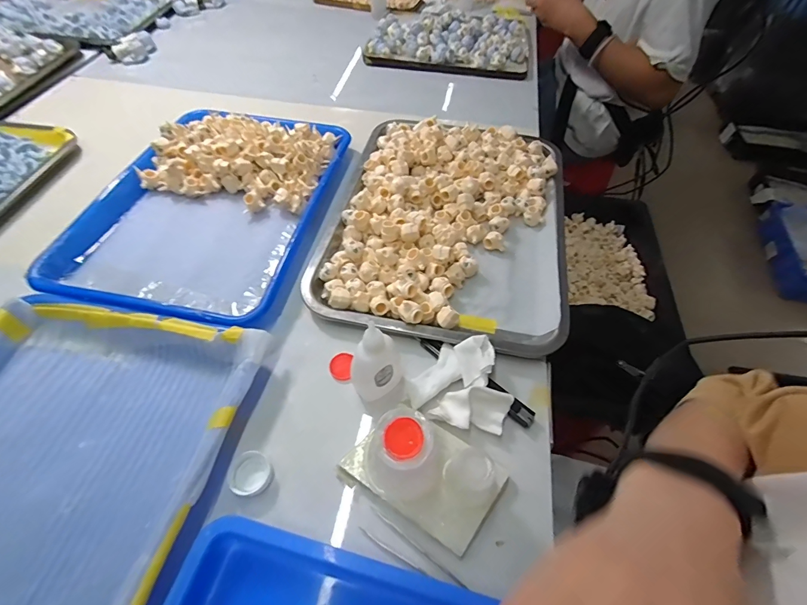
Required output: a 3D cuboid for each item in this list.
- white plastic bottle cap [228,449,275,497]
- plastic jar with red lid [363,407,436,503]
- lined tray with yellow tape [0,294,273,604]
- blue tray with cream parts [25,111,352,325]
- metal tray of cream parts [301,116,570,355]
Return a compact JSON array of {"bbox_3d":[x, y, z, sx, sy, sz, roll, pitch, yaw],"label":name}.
[{"bbox_3d":[-0.117,0.130,0.283,0.030,0.010,0.031,1,56,-1],"label":"white plastic bottle cap"},{"bbox_3d":[0.000,0.109,0.263,0.052,0.066,0.051,1,56,-1],"label":"plastic jar with red lid"},{"bbox_3d":[-0.271,0.145,0.254,0.257,0.036,0.328,9,56,5],"label":"lined tray with yellow tape"},{"bbox_3d":[-0.223,-0.127,0.439,0.246,0.044,0.321,12,56,7],"label":"blue tray with cream parts"},{"bbox_3d":[0.055,-0.106,0.434,0.260,0.038,0.334,13,57,7],"label":"metal tray of cream parts"}]

